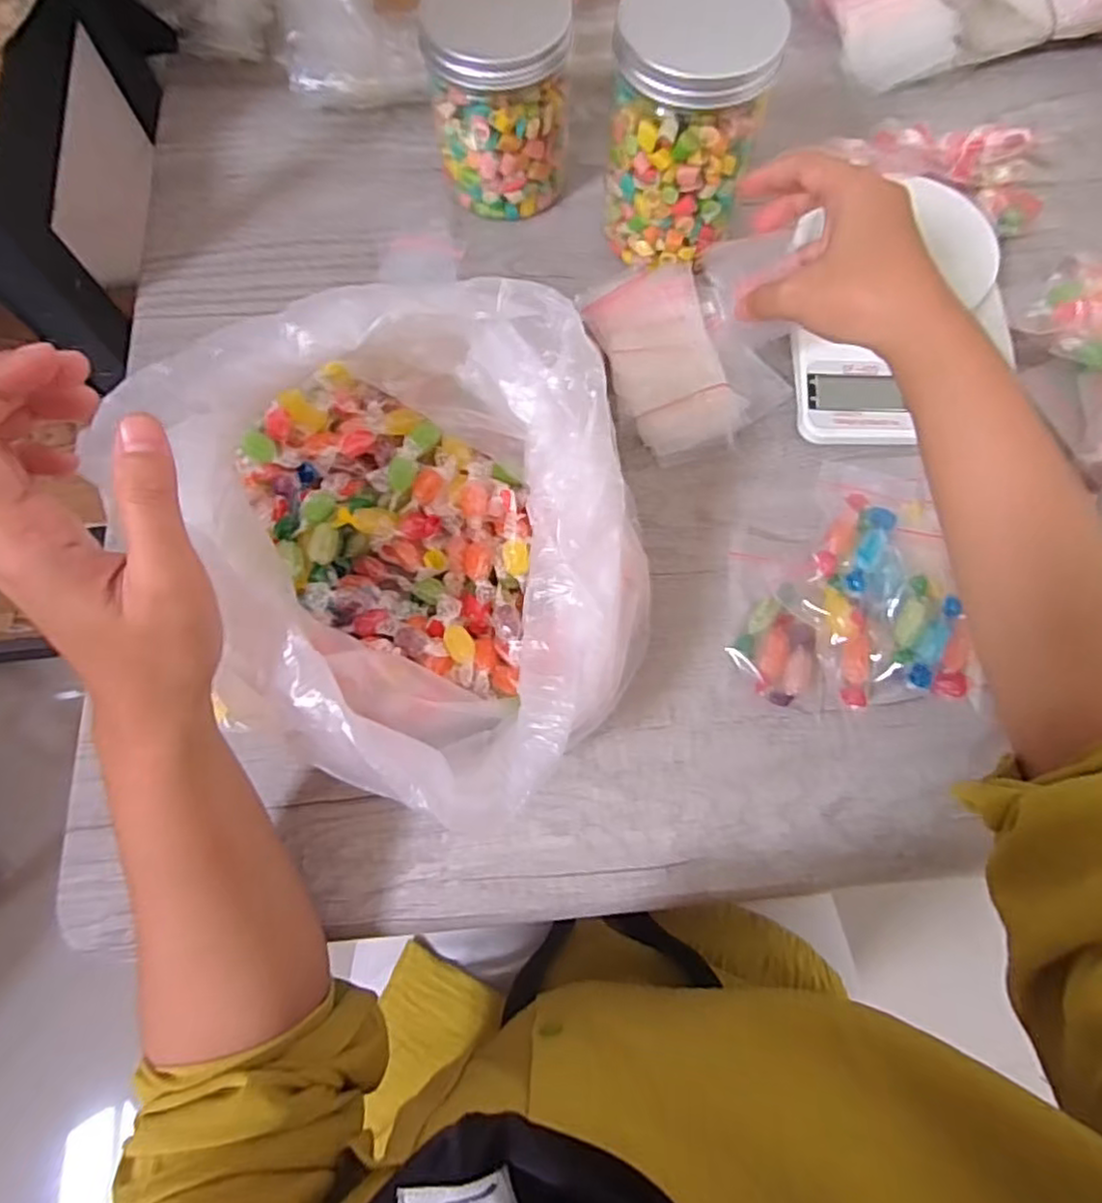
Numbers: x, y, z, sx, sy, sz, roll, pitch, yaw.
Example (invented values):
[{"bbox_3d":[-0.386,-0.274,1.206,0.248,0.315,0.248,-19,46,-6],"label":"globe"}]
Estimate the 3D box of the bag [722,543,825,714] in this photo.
[{"bbox_3d":[0.122,0.012,0.367,0.052,0.017,0.085,6,72,2],"label":"bag"}]

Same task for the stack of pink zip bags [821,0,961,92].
[{"bbox_3d":[0.247,-0.445,0.496,0.071,0.060,0.122,-24,73,-8],"label":"stack of pink zip bags"}]

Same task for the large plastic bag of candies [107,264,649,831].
[{"bbox_3d":[-0.051,-0.019,0.315,0.178,0.138,0.224,-20,73,-7],"label":"large plastic bag of candies"}]

